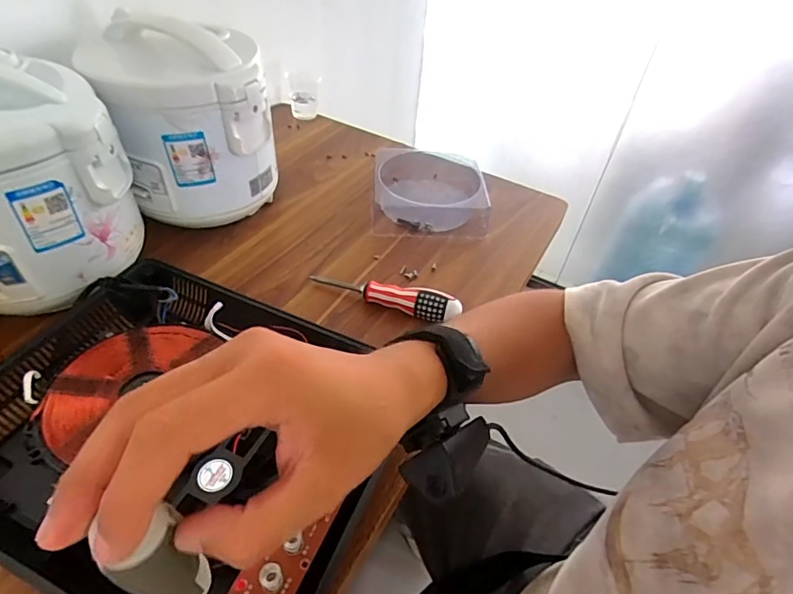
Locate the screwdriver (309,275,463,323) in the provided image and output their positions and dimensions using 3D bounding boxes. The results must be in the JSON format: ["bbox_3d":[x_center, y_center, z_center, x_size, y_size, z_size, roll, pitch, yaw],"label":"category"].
[{"bbox_3d":[-0.015,-0.001,0.551,0.181,0.037,0.027,14,45,9],"label":"screwdriver"}]

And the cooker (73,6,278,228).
[{"bbox_3d":[-0.272,-0.232,0.624,0.195,0.228,0.209,-13,47,-18],"label":"cooker"}]

